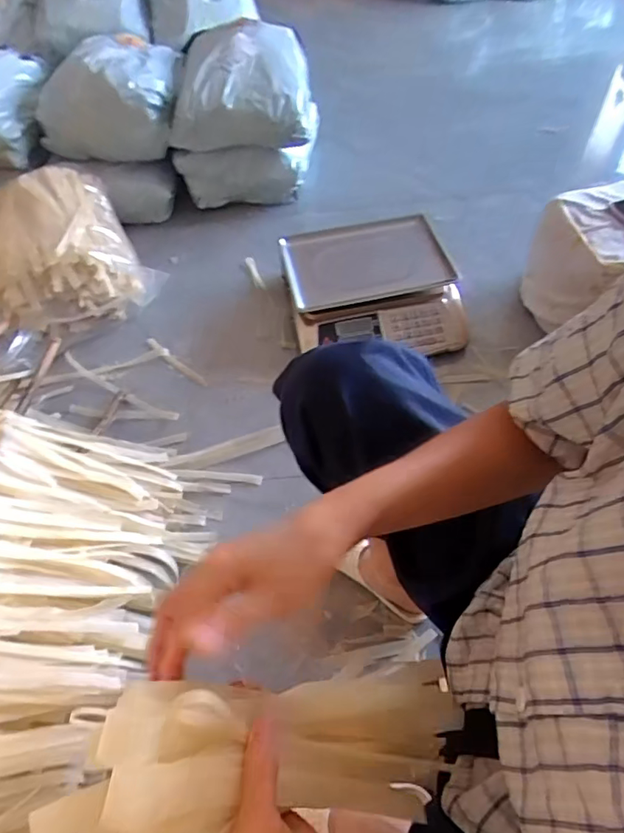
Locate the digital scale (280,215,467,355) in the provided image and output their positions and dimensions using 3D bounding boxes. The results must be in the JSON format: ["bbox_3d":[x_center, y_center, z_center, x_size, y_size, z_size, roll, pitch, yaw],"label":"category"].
[{"bbox_3d":[0.123,-0.272,1.072,0.332,0.099,0.320,-9,54,-2],"label":"digital scale"}]

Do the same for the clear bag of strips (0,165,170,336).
[{"bbox_3d":[-0.542,-0.363,1.155,0.345,0.206,0.356,-18,55,-8],"label":"clear bag of strips"}]

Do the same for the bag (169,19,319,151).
[{"bbox_3d":[-0.174,-0.810,1.281,0.341,0.161,0.312,-5,54,1],"label":"bag"}]

